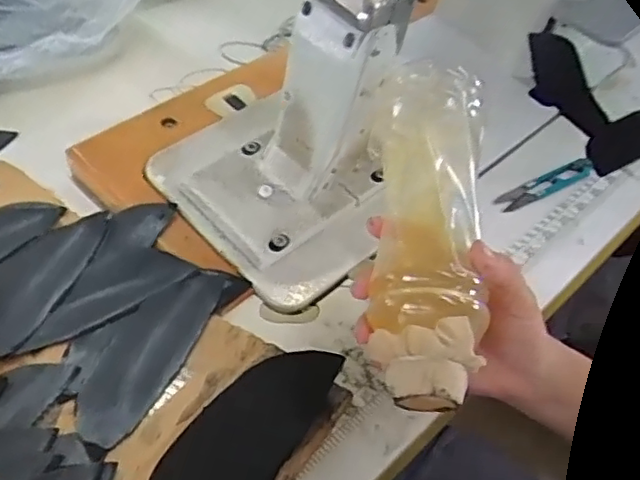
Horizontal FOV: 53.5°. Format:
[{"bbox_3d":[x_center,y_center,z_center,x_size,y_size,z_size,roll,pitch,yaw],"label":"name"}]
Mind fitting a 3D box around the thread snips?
[{"bbox_3d":[0.197,-0.048,0.554,0.104,0.014,0.020,-23,53,-25],"label":"thread snips"}]

